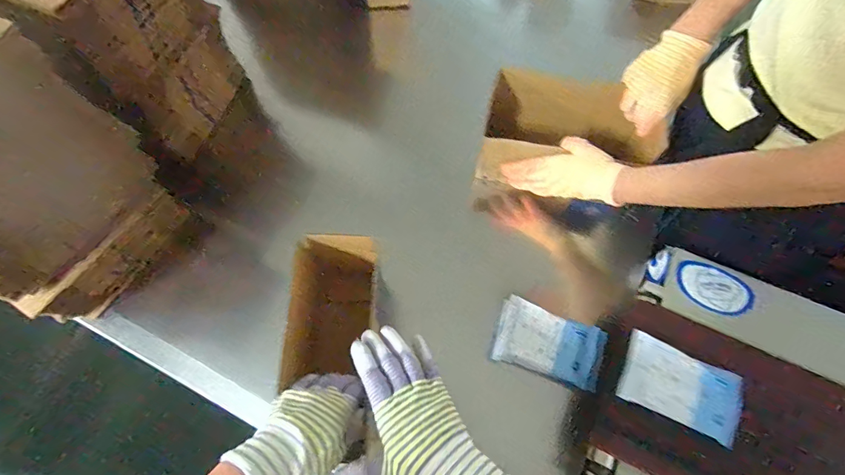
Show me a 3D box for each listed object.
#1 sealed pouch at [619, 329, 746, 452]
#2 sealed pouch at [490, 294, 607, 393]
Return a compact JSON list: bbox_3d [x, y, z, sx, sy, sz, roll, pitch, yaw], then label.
[{"bbox_3d":[0.313,0.179,0.509,0.131,0.020,0.084,23,70,10],"label":"sealed pouch"},{"bbox_3d":[0.177,0.146,0.584,0.147,0.018,0.087,18,70,8],"label":"sealed pouch"}]

